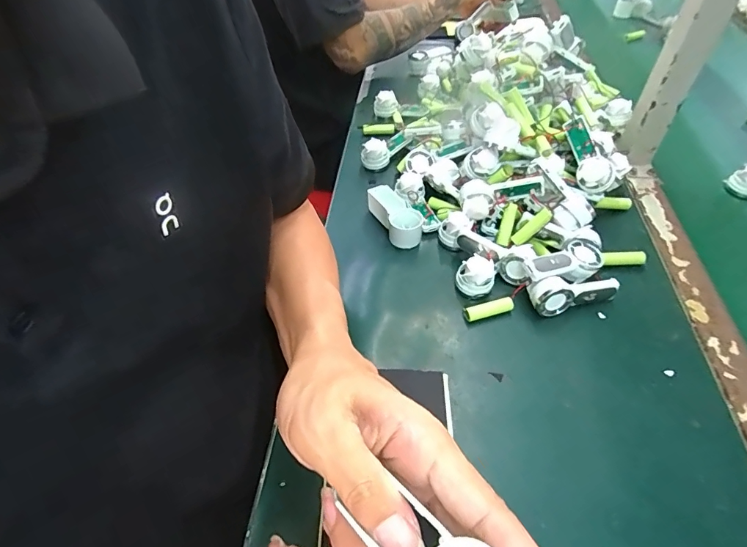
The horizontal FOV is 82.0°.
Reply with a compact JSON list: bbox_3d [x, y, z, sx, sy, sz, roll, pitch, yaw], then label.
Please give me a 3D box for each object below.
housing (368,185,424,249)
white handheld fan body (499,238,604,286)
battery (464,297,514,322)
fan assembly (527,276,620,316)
[{"bbox_3d":[0.029,-0.073,0.540,0.041,0.035,0.090,-20,52,-15],"label":"housing"},{"bbox_3d":[0.197,-0.009,0.472,0.104,0.045,0.052,-11,50,-8],"label":"white handheld fan body"},{"bbox_3d":[0.121,0.036,0.451,0.051,0.012,0.013,-12,50,-8],"label":"battery"},{"bbox_3d":[0.211,0.017,0.458,0.091,0.034,0.033,-14,50,-10],"label":"fan assembly"}]

